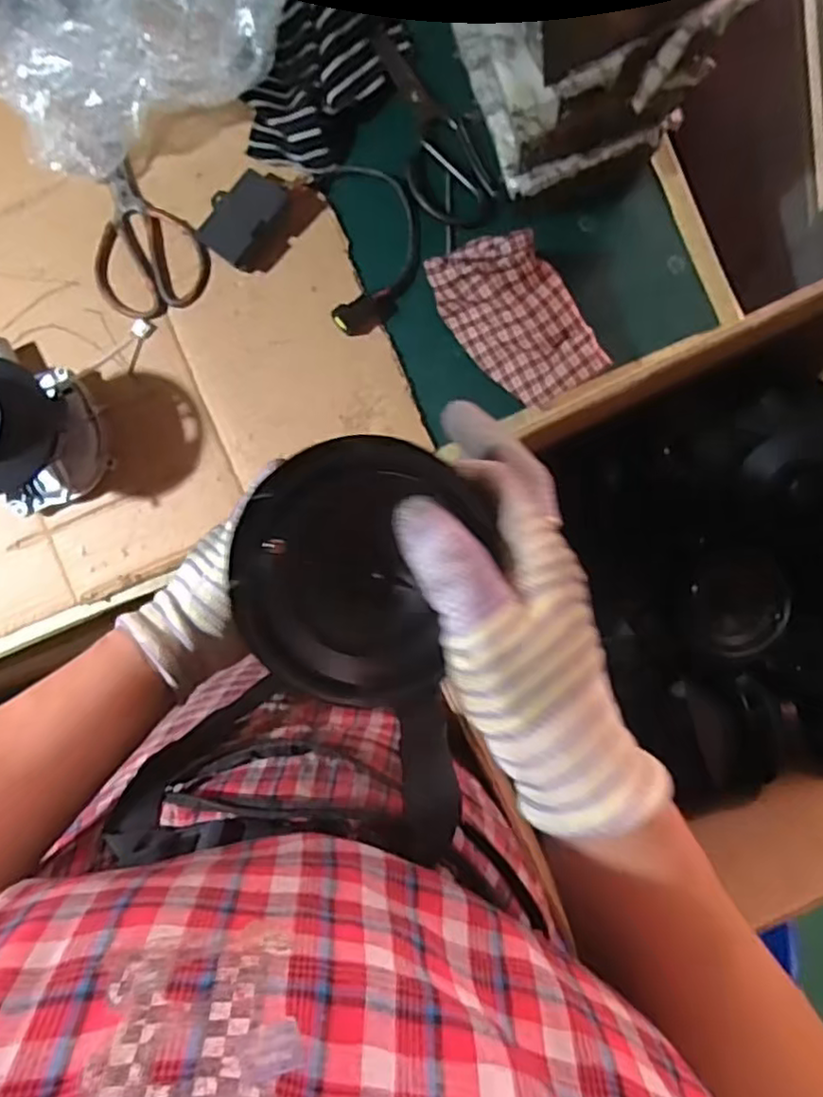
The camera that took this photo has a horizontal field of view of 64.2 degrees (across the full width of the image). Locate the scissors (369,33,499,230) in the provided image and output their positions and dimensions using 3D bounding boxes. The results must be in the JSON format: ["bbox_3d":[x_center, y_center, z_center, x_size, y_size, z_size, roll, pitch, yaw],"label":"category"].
[{"bbox_3d":[0.013,-0.392,0.620,0.069,0.009,0.192,-28,89,-2],"label":"scissors"}]

